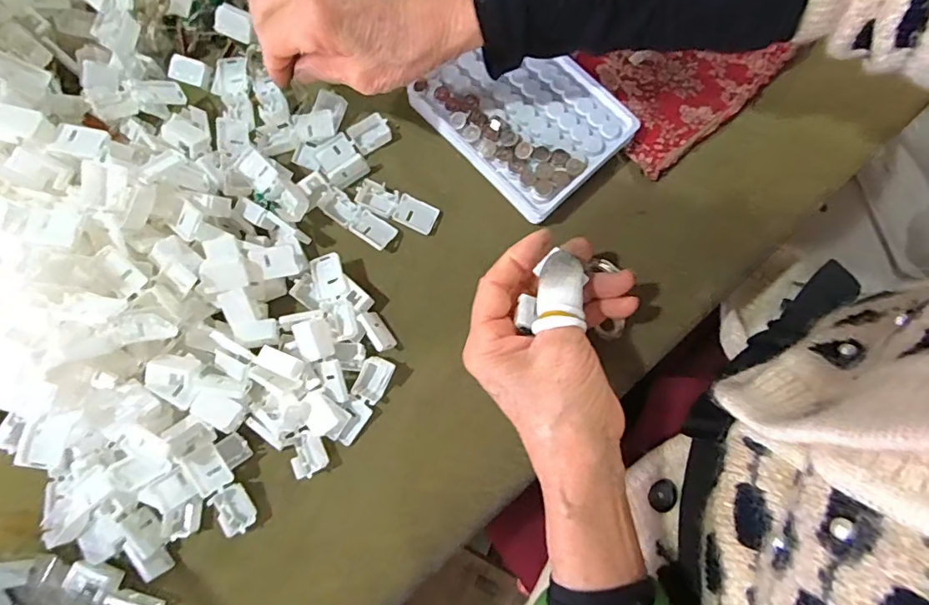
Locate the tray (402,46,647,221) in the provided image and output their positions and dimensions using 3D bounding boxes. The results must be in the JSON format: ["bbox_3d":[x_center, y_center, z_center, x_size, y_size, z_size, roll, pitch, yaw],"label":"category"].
[{"bbox_3d":[0.041,-0.127,0.339,0.097,0.026,0.123,-42,81,-7],"label":"tray"}]

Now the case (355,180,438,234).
[{"bbox_3d":[-0.046,-0.066,0.339,0.054,0.009,0.020,24,80,5],"label":"case"}]

